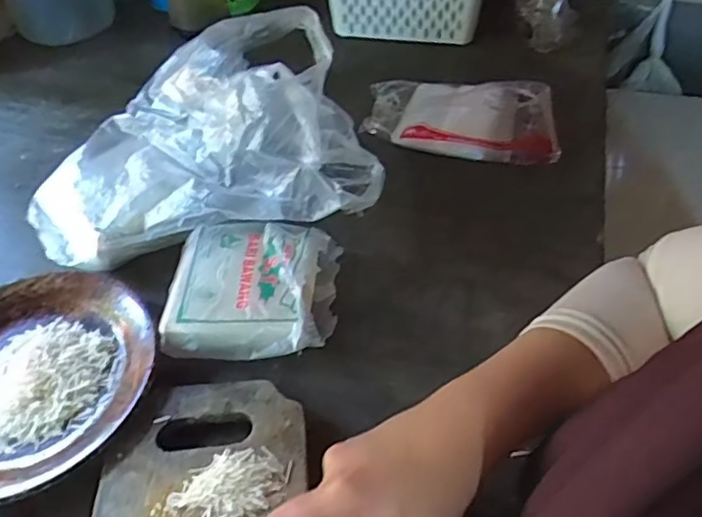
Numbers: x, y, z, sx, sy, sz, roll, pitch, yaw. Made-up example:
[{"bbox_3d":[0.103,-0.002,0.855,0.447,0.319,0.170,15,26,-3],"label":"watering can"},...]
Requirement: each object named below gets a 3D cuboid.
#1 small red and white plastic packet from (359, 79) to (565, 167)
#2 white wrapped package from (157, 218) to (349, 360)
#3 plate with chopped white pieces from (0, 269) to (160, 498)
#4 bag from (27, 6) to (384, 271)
[{"bbox_3d":[0.120,-0.159,0.650,0.200,0.041,0.116,10,48,13],"label":"small red and white plastic packet"},{"bbox_3d":[-0.078,0.022,0.482,0.126,0.054,0.113,0,46,4],"label":"white wrapped package"},{"bbox_3d":[-0.235,0.087,0.443,0.178,0.026,0.180,-2,46,2],"label":"plate with chopped white pieces"},{"bbox_3d":[-0.129,-0.094,0.523,0.289,0.152,0.157,-3,46,1],"label":"bag"}]

